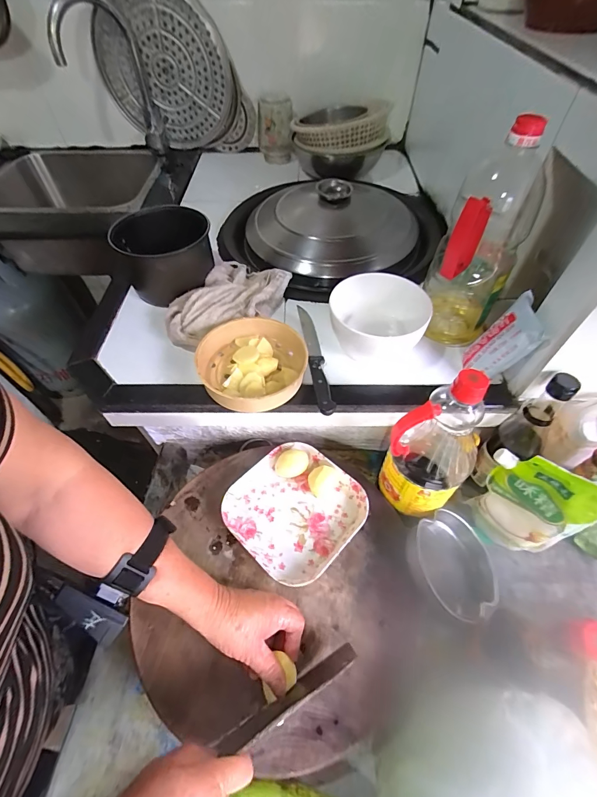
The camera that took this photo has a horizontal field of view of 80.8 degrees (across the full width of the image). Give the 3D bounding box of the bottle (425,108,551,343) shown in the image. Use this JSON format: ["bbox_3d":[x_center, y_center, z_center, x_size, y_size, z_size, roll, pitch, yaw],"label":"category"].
[{"bbox_3d":[0.258,-0.216,0.499,0.104,0.282,0.099,20,56,14],"label":"bottle"}]

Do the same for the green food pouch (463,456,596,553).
[{"bbox_3d":[0.322,0.156,0.492,0.113,0.180,0.047,29,58,20],"label":"green food pouch"}]

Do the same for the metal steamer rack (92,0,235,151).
[{"bbox_3d":[-0.343,-0.846,0.912,0.337,0.329,0.026,27,54,-23],"label":"metal steamer rack"}]

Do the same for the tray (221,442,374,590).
[{"bbox_3d":[-0.006,0.158,0.513,0.171,0.032,0.175,38,63,23],"label":"tray"}]

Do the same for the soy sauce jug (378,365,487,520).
[{"bbox_3d":[0.183,0.065,0.472,0.103,0.257,0.112,28,58,19],"label":"soy sauce jug"}]

